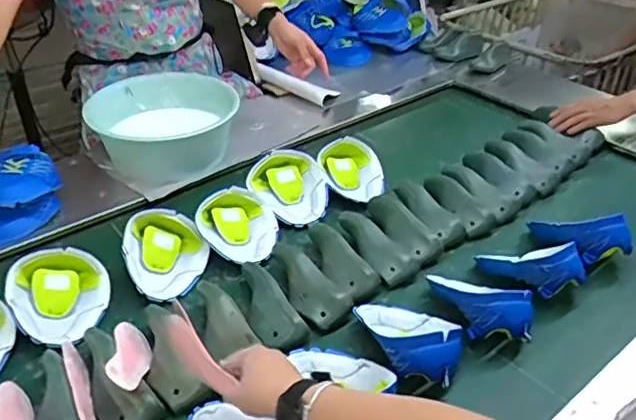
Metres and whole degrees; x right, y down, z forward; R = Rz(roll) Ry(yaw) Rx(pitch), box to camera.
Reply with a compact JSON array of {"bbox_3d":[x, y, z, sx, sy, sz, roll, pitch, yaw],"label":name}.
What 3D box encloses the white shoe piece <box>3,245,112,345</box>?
[{"bbox_3d":[-0.385,0.122,0.856,0.133,0.074,0.146,3,35,-2],"label":"white shoe piece"}]

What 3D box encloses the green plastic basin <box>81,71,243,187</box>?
[{"bbox_3d":[-0.324,-0.186,1.204,0.279,0.109,0.288,2,35,-2],"label":"green plastic basin"}]

